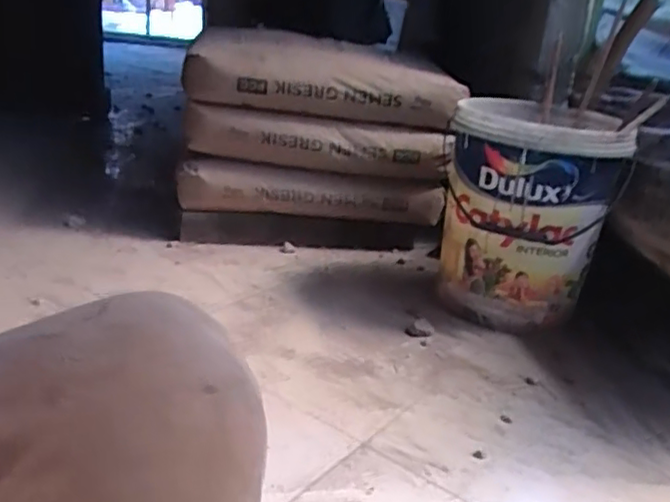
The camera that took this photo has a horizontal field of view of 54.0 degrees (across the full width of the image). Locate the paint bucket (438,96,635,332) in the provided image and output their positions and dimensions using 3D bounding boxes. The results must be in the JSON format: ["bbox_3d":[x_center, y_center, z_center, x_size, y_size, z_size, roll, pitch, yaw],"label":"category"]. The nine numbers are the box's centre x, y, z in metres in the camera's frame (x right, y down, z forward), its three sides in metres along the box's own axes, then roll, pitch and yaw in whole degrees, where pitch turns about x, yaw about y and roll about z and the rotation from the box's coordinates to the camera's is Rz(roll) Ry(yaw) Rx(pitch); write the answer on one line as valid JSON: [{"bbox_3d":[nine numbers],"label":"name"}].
[{"bbox_3d":[0.339,-0.070,1.204,0.288,0.361,0.293,12,22,12],"label":"paint bucket"}]

